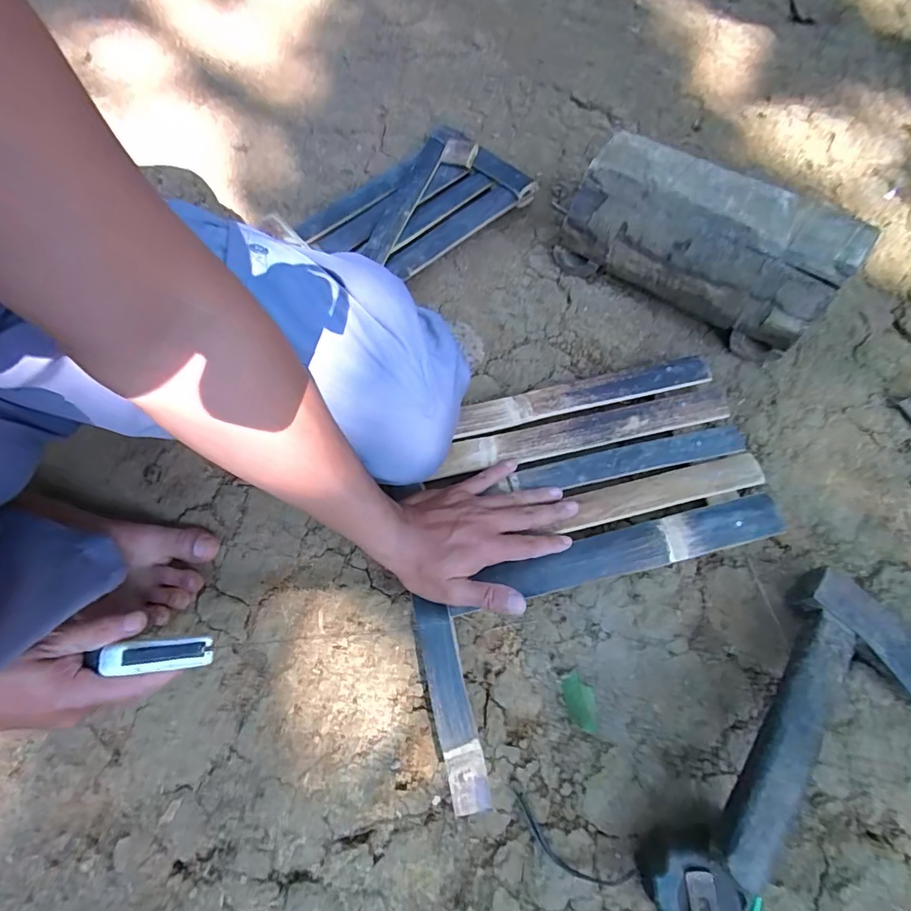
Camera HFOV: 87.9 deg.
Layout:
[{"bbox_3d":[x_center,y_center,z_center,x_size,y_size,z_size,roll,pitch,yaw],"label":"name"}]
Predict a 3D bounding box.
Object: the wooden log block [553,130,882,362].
[{"bbox_3d":[0.270,-0.237,0.534,0.281,0.121,0.119,33,73,15],"label":"wooden log block"}]

